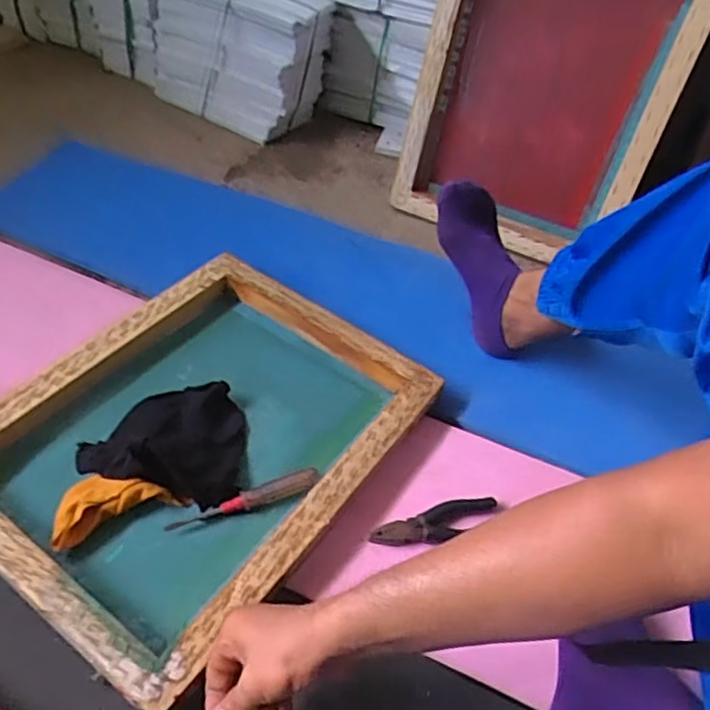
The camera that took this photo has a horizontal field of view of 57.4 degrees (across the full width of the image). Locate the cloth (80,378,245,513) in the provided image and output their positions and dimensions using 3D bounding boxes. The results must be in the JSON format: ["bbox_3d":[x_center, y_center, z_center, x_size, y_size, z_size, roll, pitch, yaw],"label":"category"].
[{"bbox_3d":[-0.216,0.085,0.728,0.179,0.050,0.158,4,46,-3],"label":"cloth"}]

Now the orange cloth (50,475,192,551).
[{"bbox_3d":[-0.252,0.148,0.682,0.132,0.031,0.066,-16,51,-21],"label":"orange cloth"}]

